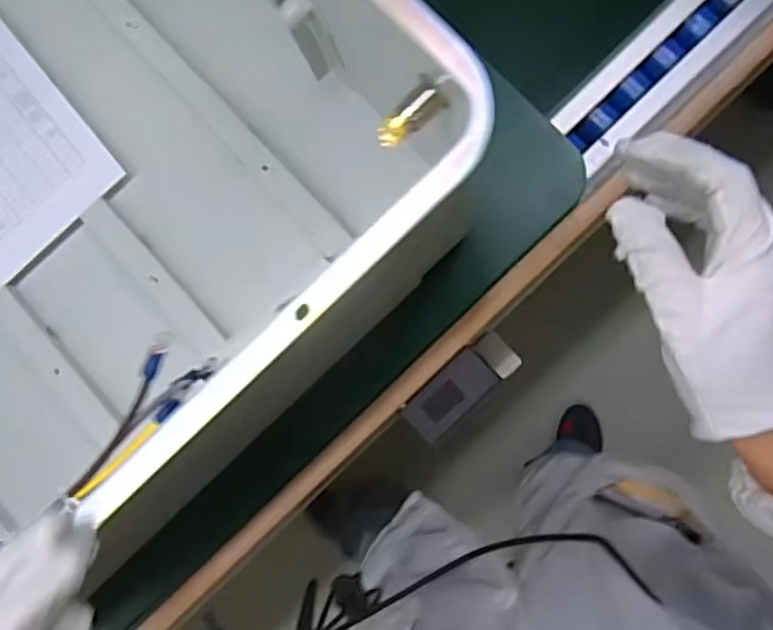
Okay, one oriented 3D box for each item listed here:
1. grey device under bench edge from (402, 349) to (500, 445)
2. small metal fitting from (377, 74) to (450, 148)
[{"bbox_3d":[0.054,0.068,0.541,0.078,0.008,0.038,-43,81,4],"label":"grey device under bench edge"},{"bbox_3d":[0.012,-0.103,0.337,0.039,0.010,0.017,-42,81,4],"label":"small metal fitting"}]

